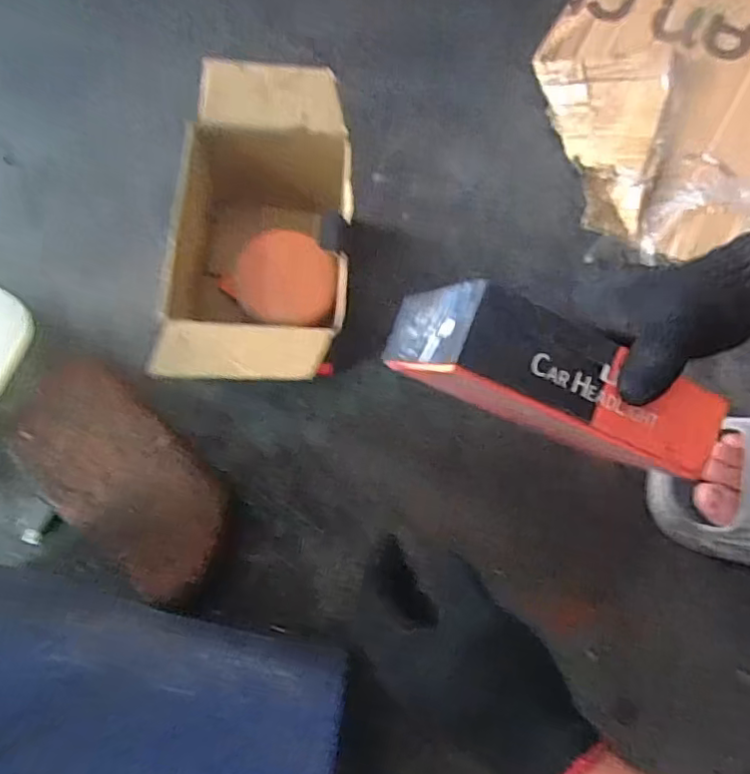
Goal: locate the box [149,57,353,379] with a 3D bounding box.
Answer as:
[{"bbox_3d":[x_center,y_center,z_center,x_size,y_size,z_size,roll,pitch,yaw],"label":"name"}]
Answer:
[{"bbox_3d":[-0.093,-0.129,0.529,0.141,0.168,0.301,2,74,1],"label":"box"}]

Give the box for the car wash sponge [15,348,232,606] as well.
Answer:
[{"bbox_3d":[-0.219,0.080,0.519,0.227,0.055,0.112,42,78,10],"label":"car wash sponge"}]

